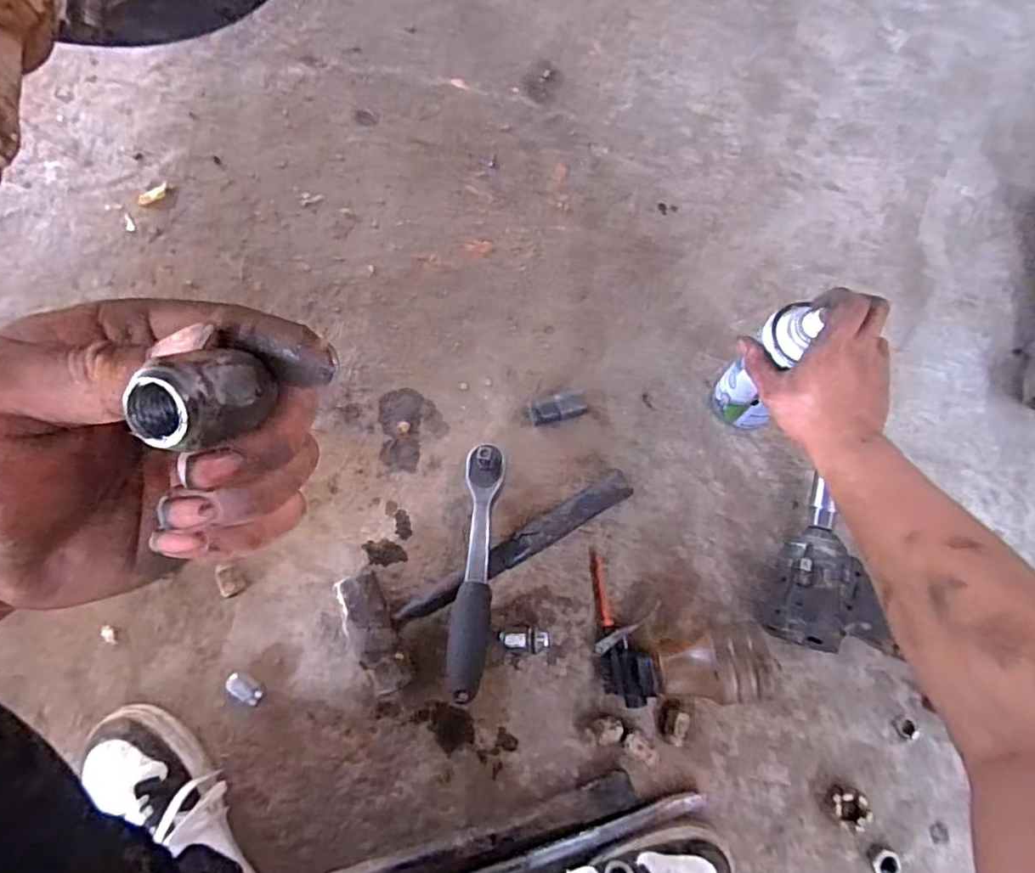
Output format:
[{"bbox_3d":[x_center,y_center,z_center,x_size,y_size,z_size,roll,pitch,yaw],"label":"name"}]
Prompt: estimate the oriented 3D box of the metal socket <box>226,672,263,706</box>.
[{"bbox_3d":[-0.257,0.239,0.557,0.035,0.022,0.018,28,79,4],"label":"metal socket"}]

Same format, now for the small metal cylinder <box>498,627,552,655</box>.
[{"bbox_3d":[0.007,0.197,0.570,0.049,0.025,0.023,1,78,-1],"label":"small metal cylinder"}]

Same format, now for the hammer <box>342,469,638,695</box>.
[{"bbox_3d":[-0.028,0.117,0.574,0.305,0.047,0.114,-32,81,-8],"label":"hammer"}]

